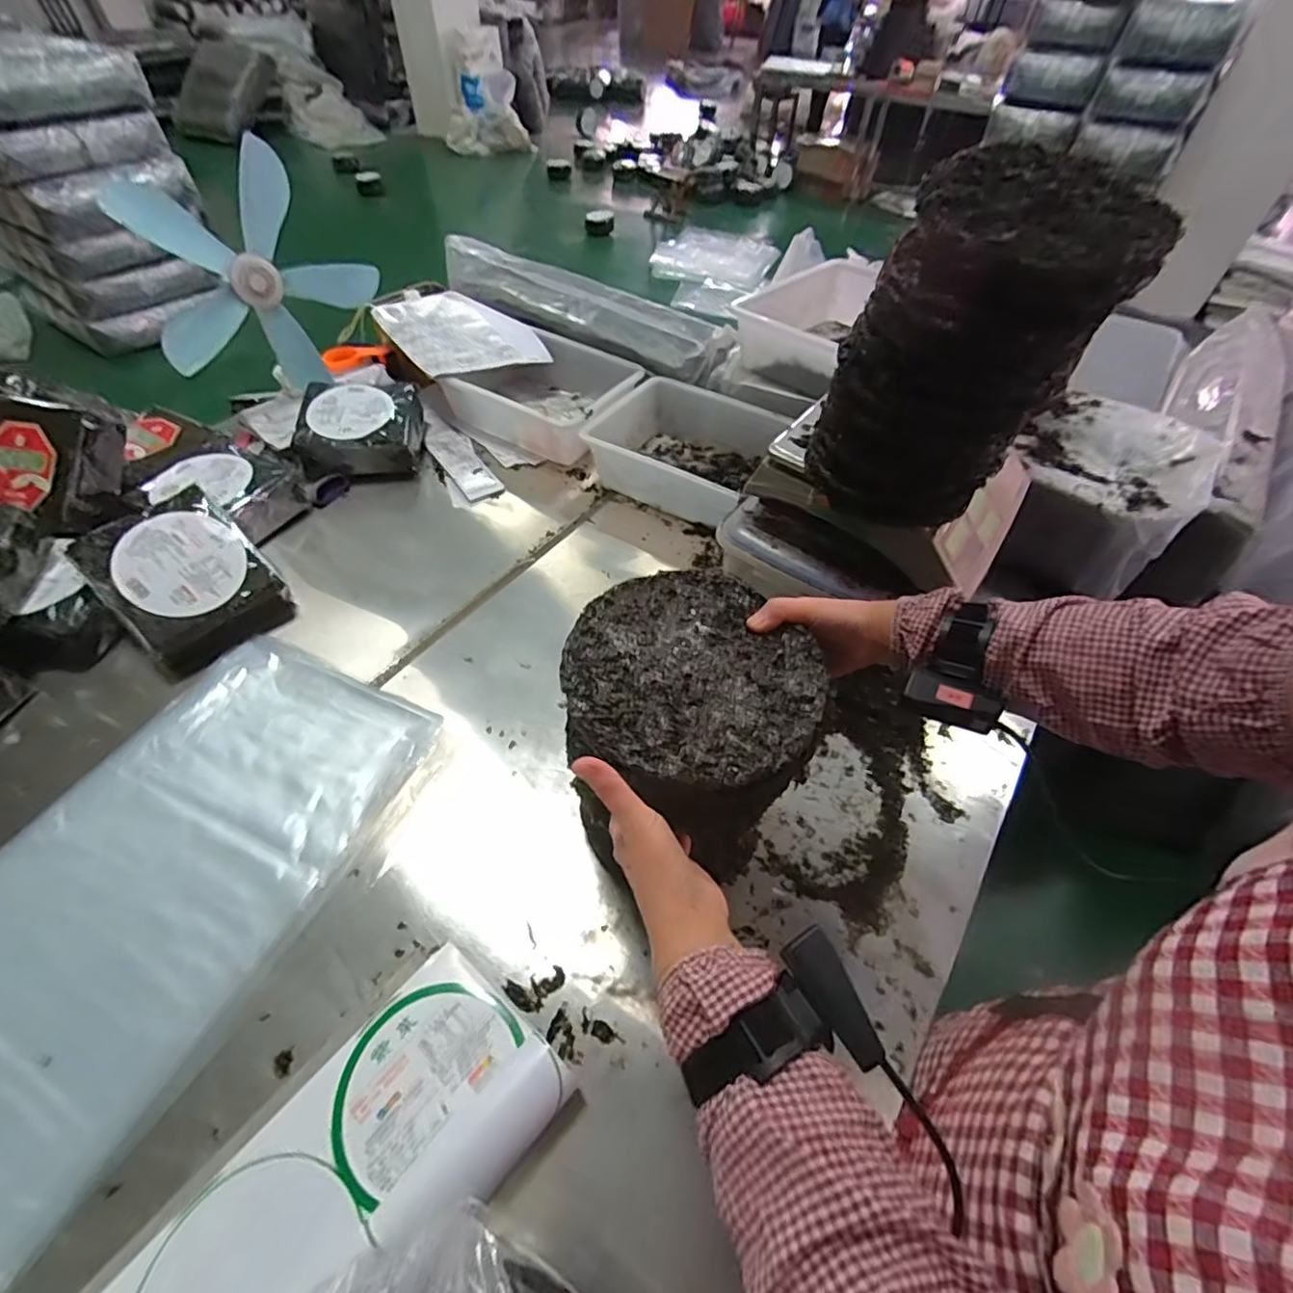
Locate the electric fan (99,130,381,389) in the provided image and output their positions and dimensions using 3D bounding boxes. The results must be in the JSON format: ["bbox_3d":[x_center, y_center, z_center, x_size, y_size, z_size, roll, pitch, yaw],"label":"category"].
[{"bbox_3d":[-0.724,-0.657,1.058,0.375,0.355,0.074,-46,53,0],"label":"electric fan"}]

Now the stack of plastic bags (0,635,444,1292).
[{"bbox_3d":[-0.617,0.357,0.590,0.369,0.021,0.887,23,54,16],"label":"stack of plastic bags"}]

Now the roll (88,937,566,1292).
[{"bbox_3d":[-0.307,0.507,0.463,0.187,0.059,0.526,36,61,21],"label":"roll"}]

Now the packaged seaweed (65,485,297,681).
[{"bbox_3d":[-0.668,-0.096,0.864,0.203,0.074,0.239,-40,96,-25],"label":"packaged seaweed"}]

